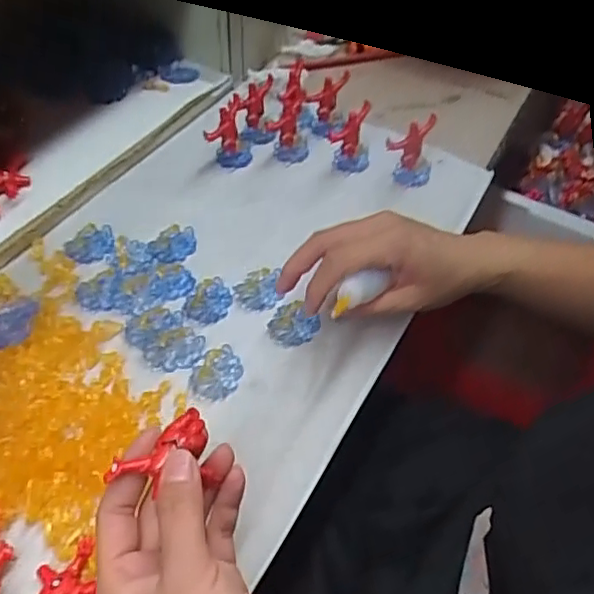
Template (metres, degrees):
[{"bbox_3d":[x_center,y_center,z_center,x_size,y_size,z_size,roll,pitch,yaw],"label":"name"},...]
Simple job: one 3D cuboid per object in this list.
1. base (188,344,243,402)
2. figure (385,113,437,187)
[{"bbox_3d":[-0.050,0.047,0.389,0.026,0.010,0.038,32,54,21],"label":"base"},{"bbox_3d":[0.096,-0.123,0.520,0.037,0.050,0.031,21,51,13],"label":"figure"}]

